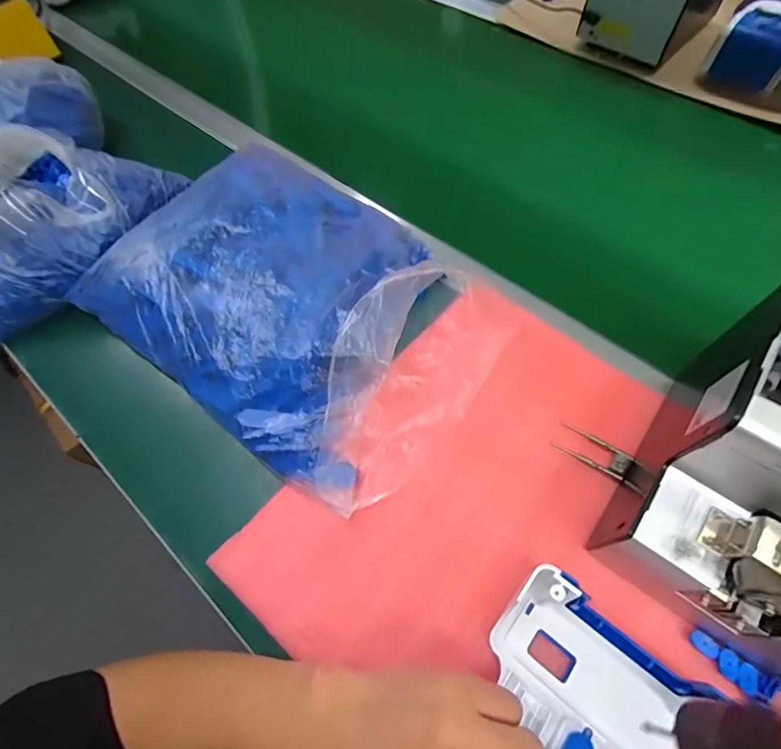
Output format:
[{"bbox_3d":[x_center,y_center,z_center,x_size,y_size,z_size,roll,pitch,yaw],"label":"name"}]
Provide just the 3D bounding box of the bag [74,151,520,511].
[{"bbox_3d":[-0.087,-0.071,0.401,0.357,0.060,0.252,34,70,19],"label":"bag"}]

